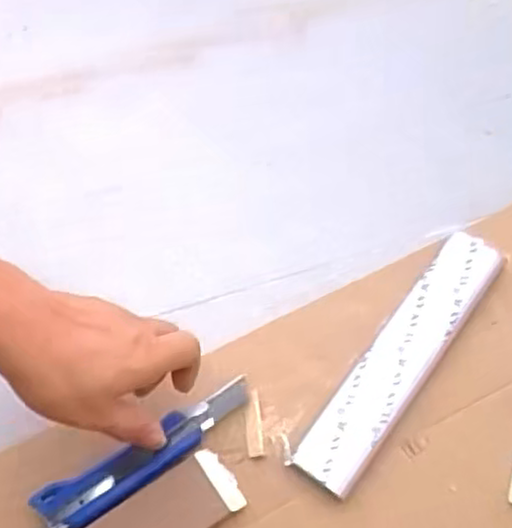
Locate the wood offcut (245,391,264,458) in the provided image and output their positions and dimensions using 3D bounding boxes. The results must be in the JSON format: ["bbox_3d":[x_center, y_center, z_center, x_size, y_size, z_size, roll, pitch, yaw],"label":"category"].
[{"bbox_3d":[-0.002,0.122,0.563,0.012,0.005,0.049,-6,63,-1],"label":"wood offcut"}]

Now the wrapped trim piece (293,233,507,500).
[{"bbox_3d":[0.116,0.070,0.580,0.049,0.017,0.239,33,69,17],"label":"wrapped trim piece"}]

